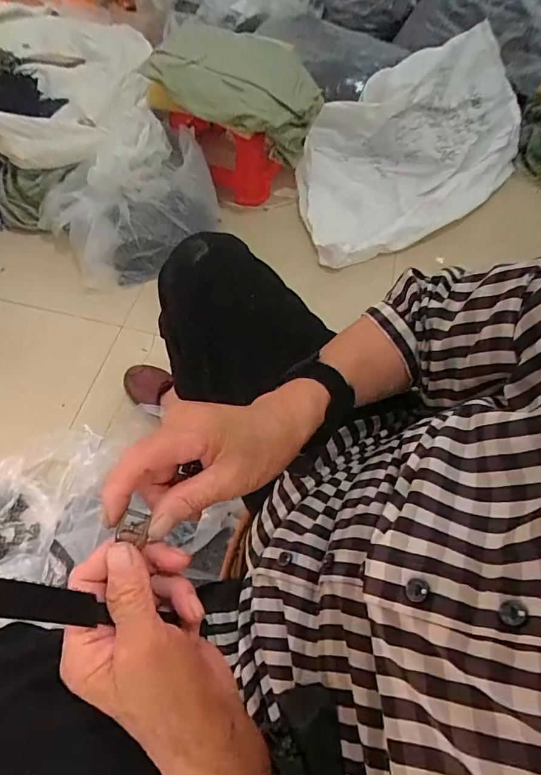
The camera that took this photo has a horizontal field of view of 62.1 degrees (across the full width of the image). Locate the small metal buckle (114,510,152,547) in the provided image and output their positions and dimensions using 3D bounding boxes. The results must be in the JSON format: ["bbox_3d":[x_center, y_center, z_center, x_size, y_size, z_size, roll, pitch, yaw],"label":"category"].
[{"bbox_3d":[-0.078,0.080,0.258,0.017,0.007,0.016,12,58,3],"label":"small metal buckle"}]

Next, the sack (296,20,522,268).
[{"bbox_3d":[0.412,-0.703,1.252,0.794,0.290,0.455,-33,67,-21],"label":"sack"}]

